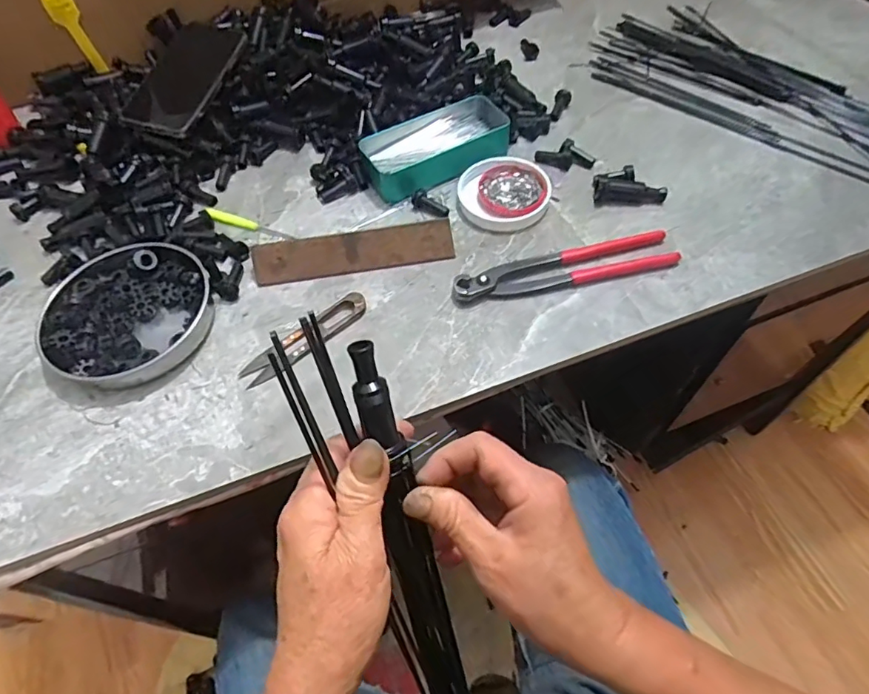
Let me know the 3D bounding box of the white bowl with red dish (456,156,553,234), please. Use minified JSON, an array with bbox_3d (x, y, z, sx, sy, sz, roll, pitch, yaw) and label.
[{"bbox_3d":[0.068,-0.151,0.520,0.084,0.020,0.085,-2,54,2],"label":"white bowl with red dish"}]

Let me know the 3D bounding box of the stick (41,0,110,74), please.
[{"bbox_3d":[-0.436,-0.385,0.639,0.031,0.107,0.013,-4,54,0],"label":"stick"}]

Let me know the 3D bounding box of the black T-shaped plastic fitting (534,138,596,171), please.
[{"bbox_3d":[0.137,-0.201,0.552,0.060,0.017,0.027,11,55,11],"label":"black T-shaped plastic fitting"}]

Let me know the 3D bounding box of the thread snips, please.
[{"bbox_3d":[-0.107,-0.008,0.441,0.117,0.011,0.029,-36,60,-21],"label":"thread snips"}]

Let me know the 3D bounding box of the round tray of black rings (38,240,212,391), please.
[{"bbox_3d":[-0.261,-0.030,0.455,0.133,0.031,0.135,-2,54,2],"label":"round tray of black rings"}]

